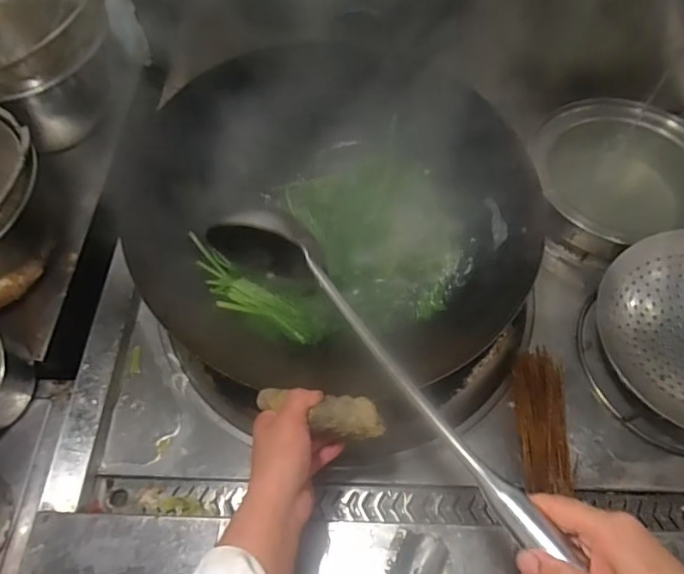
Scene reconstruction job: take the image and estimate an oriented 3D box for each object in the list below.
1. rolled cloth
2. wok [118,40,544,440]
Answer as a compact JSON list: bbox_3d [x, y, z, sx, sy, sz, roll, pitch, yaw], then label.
[{"bbox_3d":[-0.020,0.114,0.486,0.121,0.032,0.040,12,60,6],"label":"rolled cloth"},{"bbox_3d":[0.006,-0.101,0.639,0.389,0.212,0.462,26,63,15],"label":"wok"}]

